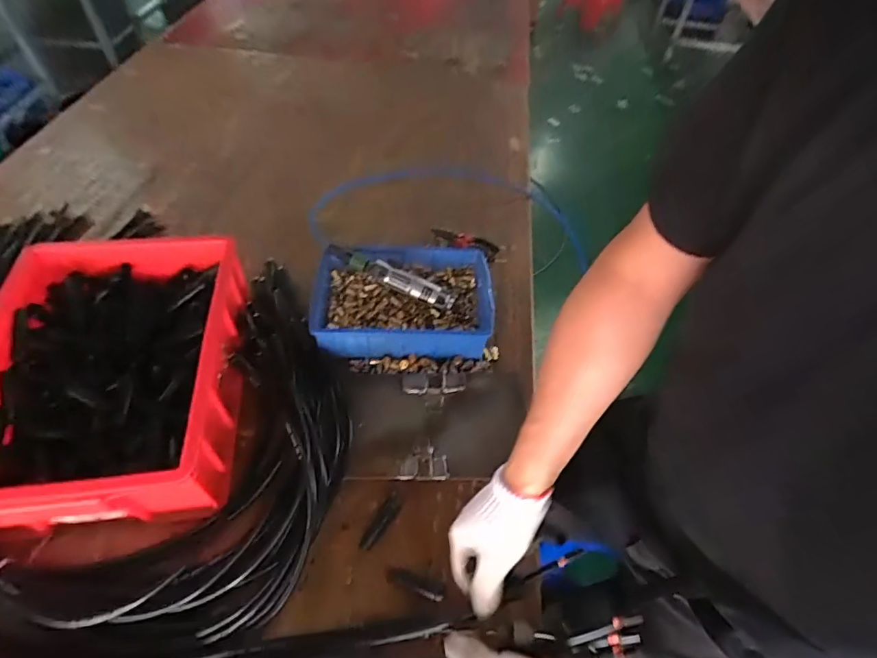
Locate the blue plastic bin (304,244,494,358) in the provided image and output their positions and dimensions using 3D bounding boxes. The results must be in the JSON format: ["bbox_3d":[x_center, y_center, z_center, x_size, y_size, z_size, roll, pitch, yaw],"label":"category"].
[{"bbox_3d":[-0.065,-0.050,0.808,0.299,0.079,0.199,0,52,-4],"label":"blue plastic bin"}]

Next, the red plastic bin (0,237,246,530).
[{"bbox_3d":[-0.458,0.060,0.650,0.307,0.125,0.409,-5,52,-8],"label":"red plastic bin"}]

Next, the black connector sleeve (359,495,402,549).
[{"bbox_3d":[-0.078,0.261,0.626,0.022,0.011,0.078,30,56,18],"label":"black connector sleeve"}]

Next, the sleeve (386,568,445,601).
[{"bbox_3d":[-0.029,0.317,0.580,0.075,0.024,0.023,17,53,9],"label":"sleeve"}]

